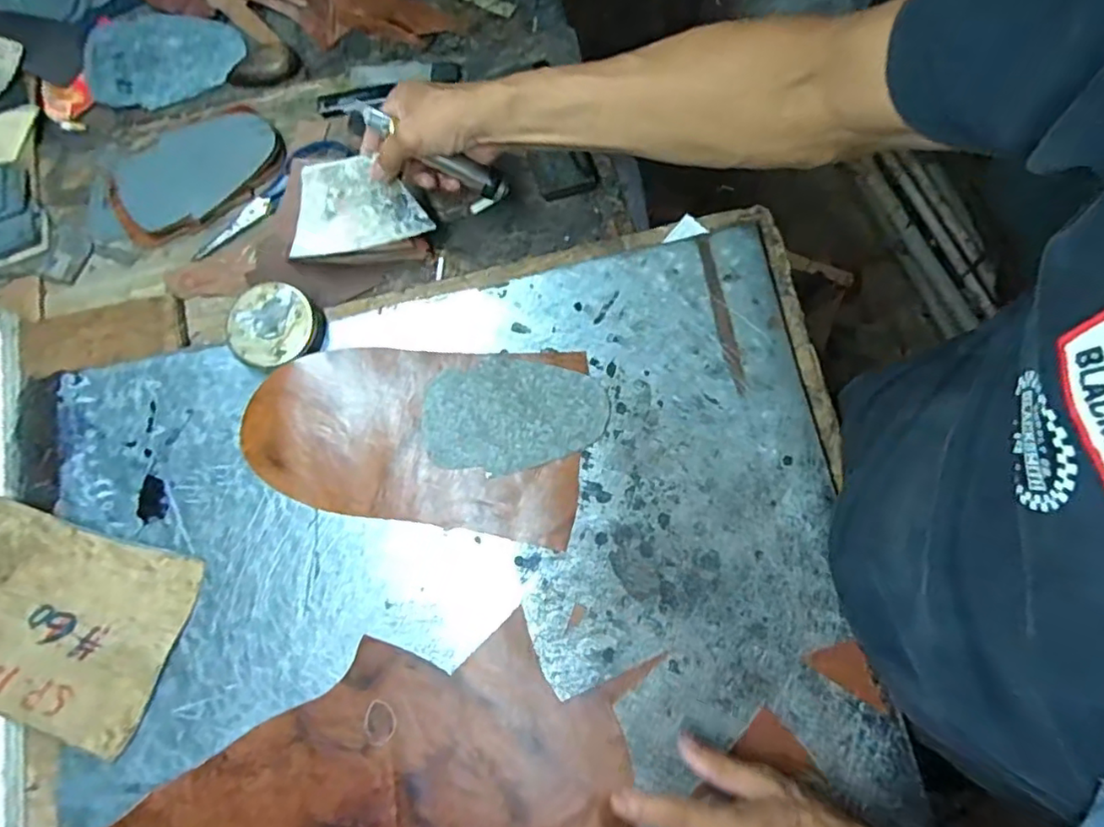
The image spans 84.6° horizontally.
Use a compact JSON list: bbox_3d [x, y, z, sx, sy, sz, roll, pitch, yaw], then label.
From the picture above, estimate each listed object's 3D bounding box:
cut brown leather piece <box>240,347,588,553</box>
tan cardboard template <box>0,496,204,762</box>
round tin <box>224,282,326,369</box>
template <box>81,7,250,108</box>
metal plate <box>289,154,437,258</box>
[{"bbox_3d":[-0.114,0.018,0.504,0.272,0.015,0.152,5,79,4],"label":"cut brown leather piece"},{"bbox_3d":[-0.432,0.152,0.481,0.270,0.007,0.145,18,76,2],"label":"tan cardboard template"},{"bbox_3d":[-0.239,-0.074,0.529,0.074,0.032,0.073,0,77,1],"label":"round tin"},{"bbox_3d":[-0.420,-0.381,0.654,0.167,0.004,0.112,8,82,4],"label":"template"},{"bbox_3d":[-0.173,-0.182,0.527,0.115,0.004,0.075,-17,108,-10],"label":"metal plate"}]

